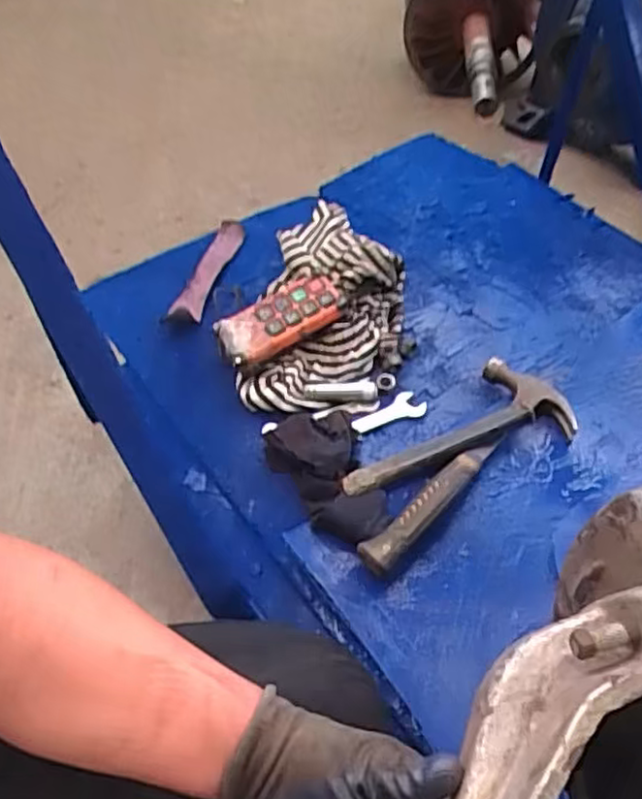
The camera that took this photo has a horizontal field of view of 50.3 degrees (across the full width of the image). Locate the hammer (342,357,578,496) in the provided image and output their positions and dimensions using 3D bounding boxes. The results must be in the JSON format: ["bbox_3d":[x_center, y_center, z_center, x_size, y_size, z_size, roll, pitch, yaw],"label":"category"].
[{"bbox_3d":[0.142,0.021,0.779,0.268,0.045,0.121,-13,51,-10],"label":"hammer"}]

